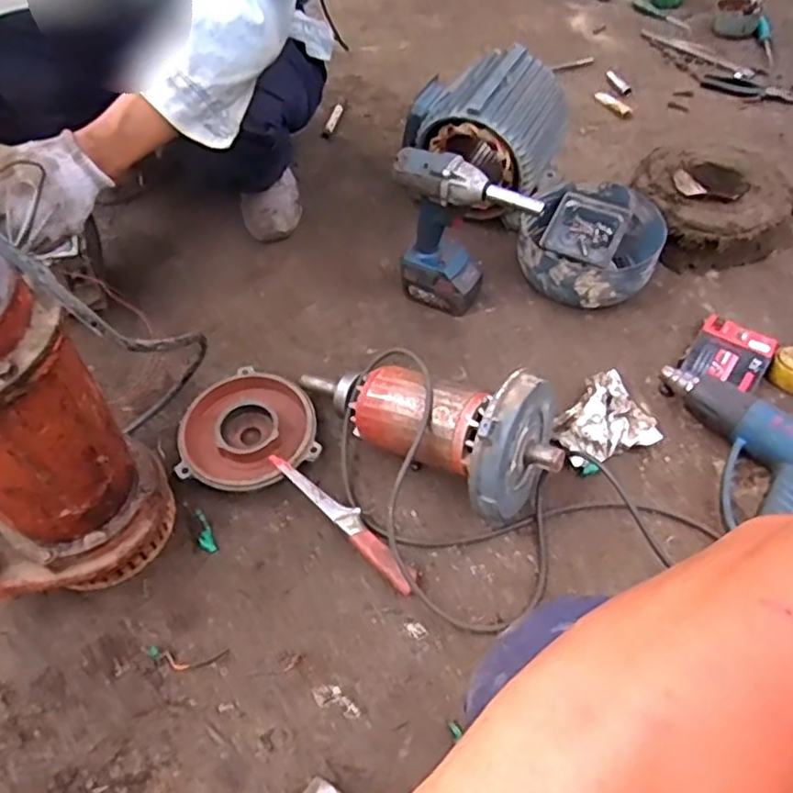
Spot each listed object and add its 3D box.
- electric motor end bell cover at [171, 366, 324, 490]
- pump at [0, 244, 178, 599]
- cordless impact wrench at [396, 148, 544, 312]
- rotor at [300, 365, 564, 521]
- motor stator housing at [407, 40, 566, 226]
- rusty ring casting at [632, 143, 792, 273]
[{"bbox_3d":[-0.209,0.050,0.907,0.193,0.033,0.179,-28,61,-19],"label":"electric motor end bell cover"},{"bbox_3d":[-0.384,0.054,0.640,0.229,0.453,0.151,-17,57,-14],"label":"pump"},{"bbox_3d":[0.090,-0.226,0.970,0.208,0.245,0.075,25,57,15],"label":"cordless impact wrench"},{"bbox_3d":[0.031,0.031,0.855,0.369,0.176,0.166,18,55,29],"label":"rotor"},{"bbox_3d":[0.151,-0.448,1.139,0.251,0.213,0.222,32,59,19],"label":"motor stator housing"},{"bbox_3d":[0.531,-0.348,1.144,0.280,0.069,0.285,-23,58,-18],"label":"rusty ring casting"}]

